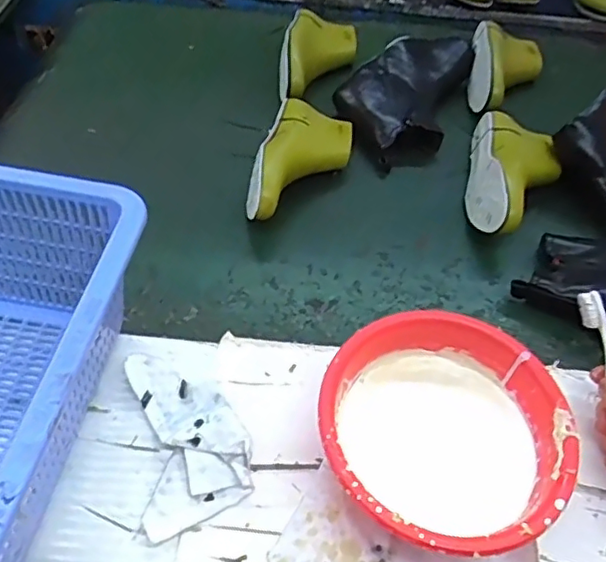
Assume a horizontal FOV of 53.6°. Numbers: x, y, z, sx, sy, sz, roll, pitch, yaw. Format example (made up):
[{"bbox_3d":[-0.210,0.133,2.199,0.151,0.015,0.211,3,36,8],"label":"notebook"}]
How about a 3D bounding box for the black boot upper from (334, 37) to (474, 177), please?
[{"bbox_3d":[0.142,-0.279,0.869,0.161,0.061,0.292,19,52,10],"label":"black boot upper"}]

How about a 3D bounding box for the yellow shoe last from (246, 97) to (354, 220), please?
[{"bbox_3d":[0.000,-0.151,0.751,0.104,0.062,0.221,12,51,5],"label":"yellow shoe last"}]

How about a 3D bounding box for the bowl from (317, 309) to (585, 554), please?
[{"bbox_3d":[0.108,0.124,0.481,0.184,0.070,0.186,2,51,-3],"label":"bowl"}]

